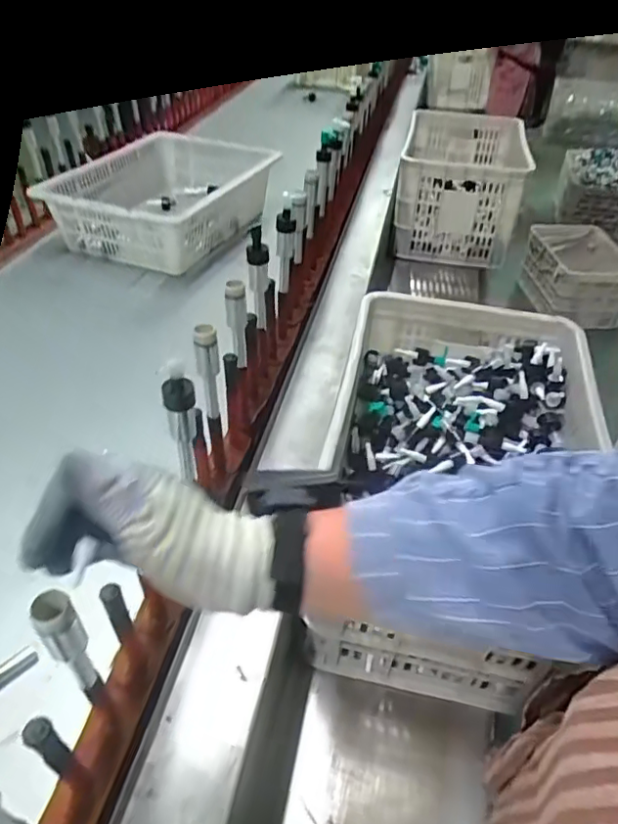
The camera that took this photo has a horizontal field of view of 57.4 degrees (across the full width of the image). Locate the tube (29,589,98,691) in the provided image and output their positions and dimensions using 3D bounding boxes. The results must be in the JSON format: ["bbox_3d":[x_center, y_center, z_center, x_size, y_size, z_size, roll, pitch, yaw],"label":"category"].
[{"bbox_3d":[-0.174,0.172,0.411,0.024,0.123,0.018,-29,49,-31],"label":"tube"}]

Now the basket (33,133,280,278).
[{"bbox_3d":[-0.328,-0.469,1.243,0.367,0.154,0.412,14,42,13],"label":"basket"}]

